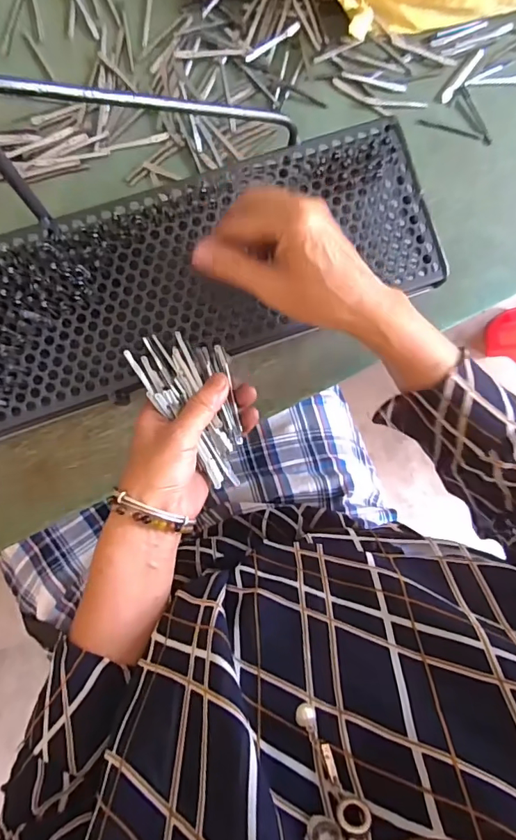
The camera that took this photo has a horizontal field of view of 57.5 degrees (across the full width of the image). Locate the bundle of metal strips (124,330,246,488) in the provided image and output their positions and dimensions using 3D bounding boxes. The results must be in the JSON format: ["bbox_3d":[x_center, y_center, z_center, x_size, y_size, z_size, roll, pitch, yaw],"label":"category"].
[{"bbox_3d":[-0.043,-0.010,0.357,0.063,0.017,0.119,-26,92,-7],"label":"bundle of metal strips"}]

